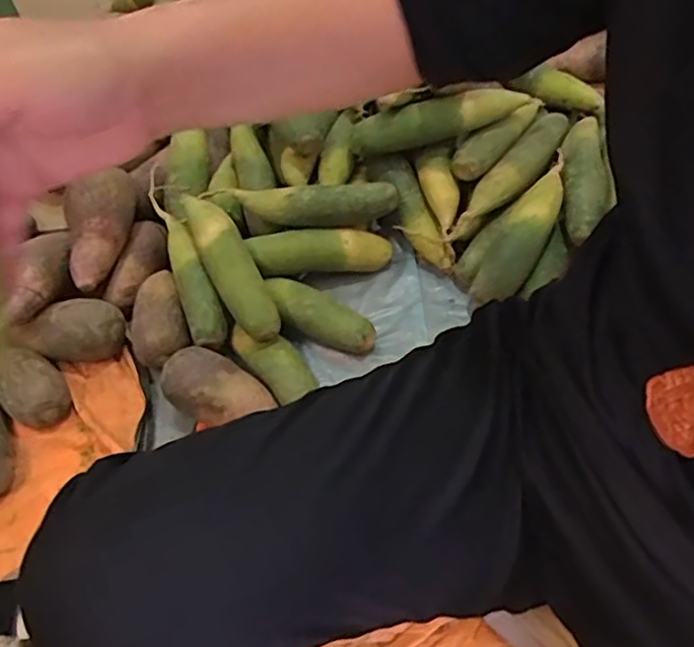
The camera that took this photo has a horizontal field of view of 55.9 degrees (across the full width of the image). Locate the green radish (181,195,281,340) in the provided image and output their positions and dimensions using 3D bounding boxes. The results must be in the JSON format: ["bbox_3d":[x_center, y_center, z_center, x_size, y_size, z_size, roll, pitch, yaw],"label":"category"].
[{"bbox_3d":[-0.146,-0.078,0.808,0.057,0.050,0.202,-24,58,-10],"label":"green radish"}]

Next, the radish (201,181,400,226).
[{"bbox_3d":[-0.054,-0.159,0.869,0.240,0.055,0.053,2,58,7],"label":"radish"}]

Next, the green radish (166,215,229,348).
[{"bbox_3d":[-0.200,-0.062,0.840,0.048,0.050,0.194,-20,58,-8],"label":"green radish"}]

